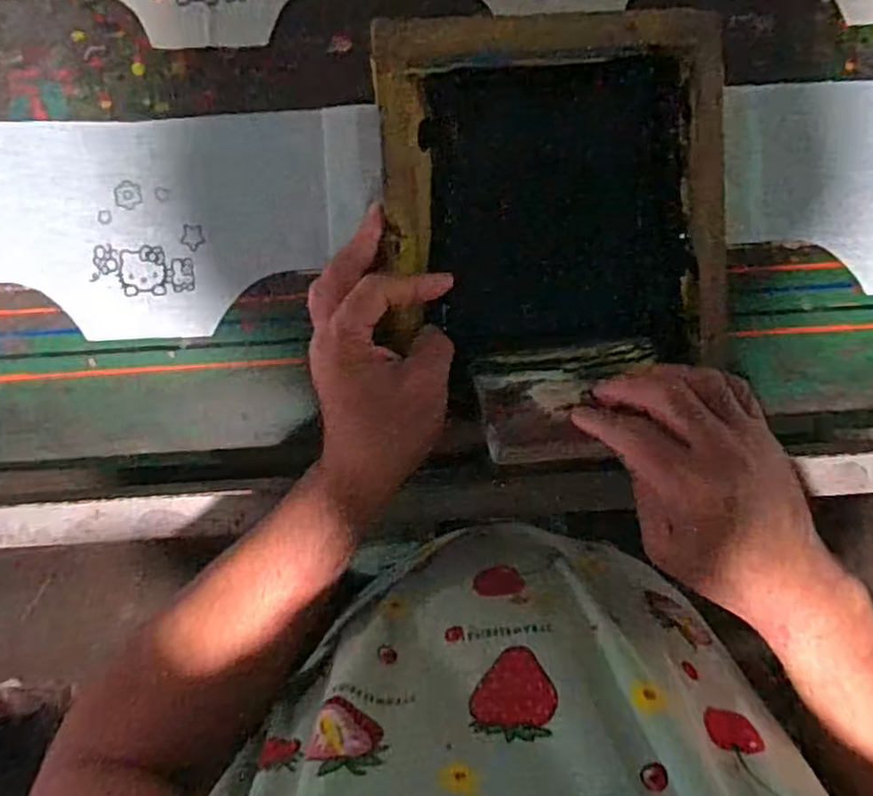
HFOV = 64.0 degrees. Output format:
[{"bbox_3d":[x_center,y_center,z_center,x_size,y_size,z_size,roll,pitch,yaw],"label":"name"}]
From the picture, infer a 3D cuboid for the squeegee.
[{"bbox_3d":[0.086,0.000,0.448,0.116,0.015,0.095,-2,49,1],"label":"squeegee"}]

